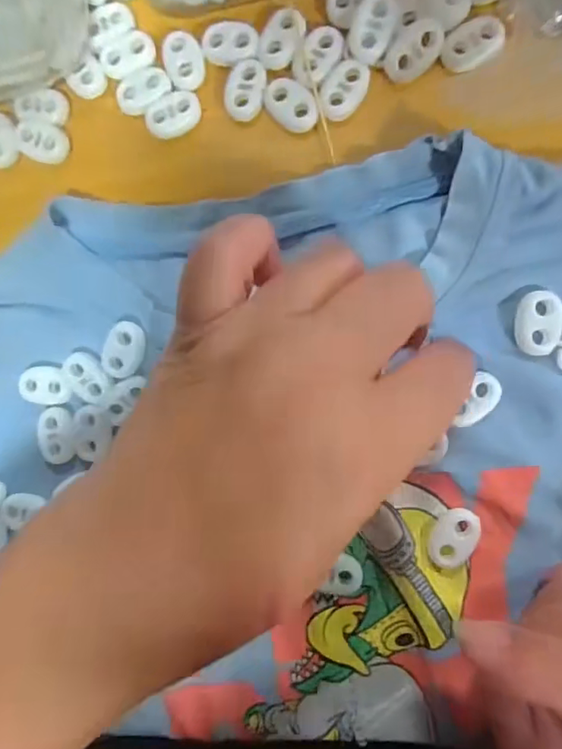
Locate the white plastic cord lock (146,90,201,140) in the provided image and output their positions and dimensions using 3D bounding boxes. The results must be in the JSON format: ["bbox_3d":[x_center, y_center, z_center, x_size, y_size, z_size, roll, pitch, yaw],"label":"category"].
[{"bbox_3d":[-0.041,-0.100,0.200,0.022,0.004,0.015,-29,87,8],"label":"white plastic cord lock"}]

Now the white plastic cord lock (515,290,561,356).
[{"bbox_3d":[0.091,-0.018,0.184,0.015,0.005,0.022,9,92,8],"label":"white plastic cord lock"}]

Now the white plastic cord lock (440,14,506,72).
[{"bbox_3d":[0.069,-0.118,0.185,0.023,0.004,0.014,-29,87,8],"label":"white plastic cord lock"}]

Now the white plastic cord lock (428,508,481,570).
[{"bbox_3d":[0.062,0.059,0.188,0.014,0.006,0.022,30,95,7],"label":"white plastic cord lock"}]

